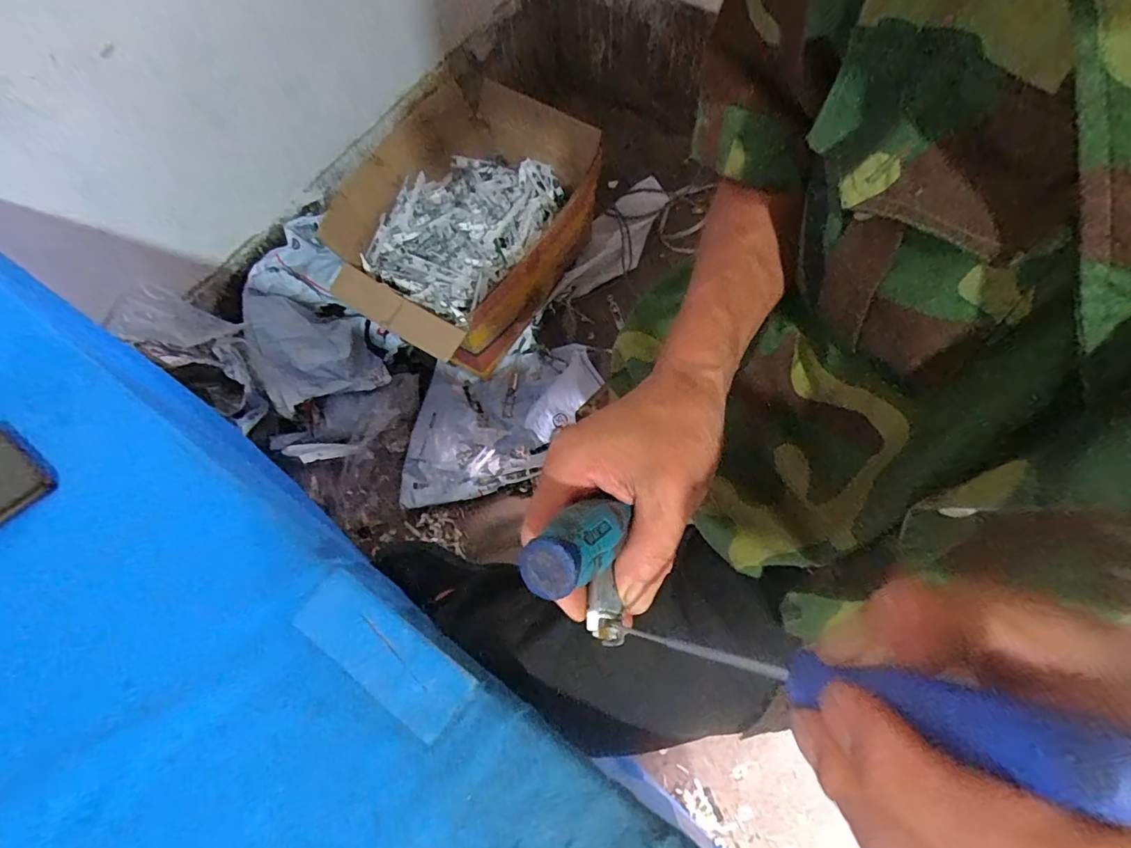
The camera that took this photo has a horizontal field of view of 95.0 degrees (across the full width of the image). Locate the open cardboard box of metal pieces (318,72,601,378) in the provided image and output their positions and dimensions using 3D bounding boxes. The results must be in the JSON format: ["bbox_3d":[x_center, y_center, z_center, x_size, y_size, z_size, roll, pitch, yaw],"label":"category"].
[{"bbox_3d":[-0.173,-0.396,1.045,0.389,0.259,0.585,32,74,14],"label":"open cardboard box of metal pieces"}]

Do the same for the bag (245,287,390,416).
[{"bbox_3d":[-0.454,-0.140,0.938,0.172,0.149,0.190,-25,70,-6],"label":"bag"}]

